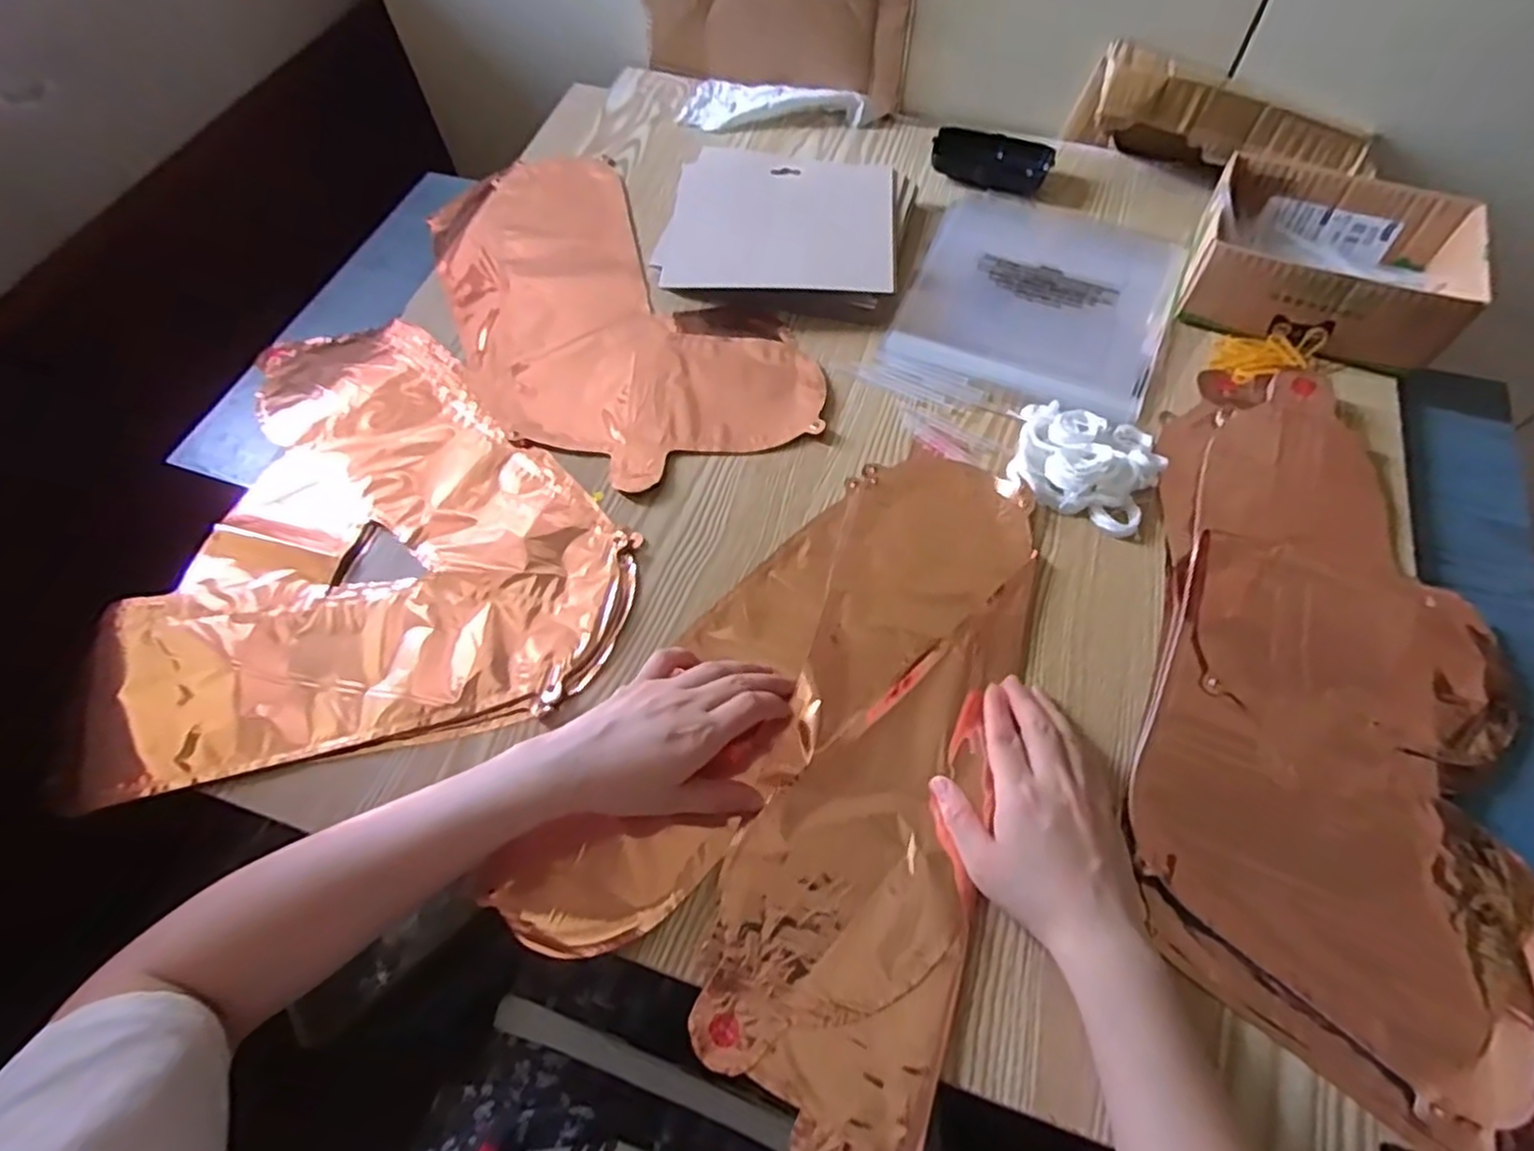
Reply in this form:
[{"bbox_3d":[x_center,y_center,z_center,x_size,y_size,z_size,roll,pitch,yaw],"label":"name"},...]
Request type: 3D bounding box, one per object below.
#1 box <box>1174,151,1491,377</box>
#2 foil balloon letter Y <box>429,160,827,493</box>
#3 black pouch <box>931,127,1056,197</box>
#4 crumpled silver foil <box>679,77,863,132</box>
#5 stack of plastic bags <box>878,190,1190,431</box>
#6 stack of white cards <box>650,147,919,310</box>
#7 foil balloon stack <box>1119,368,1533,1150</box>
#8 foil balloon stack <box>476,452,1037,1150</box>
[{"bbox_3d":[0.432,-0.243,0.574,0.184,0.067,0.141,21,63,14],"label":"box"},{"bbox_3d":[-0.155,-0.231,0.630,0.219,0.012,0.434,-34,65,-15],"label":"foil balloon letter Y"},{"bbox_3d":[0.210,-0.386,0.686,0.108,0.022,0.060,8,62,7],"label":"black pouch"},{"bbox_3d":[0.007,-0.487,0.752,0.183,0.028,0.070,5,62,5],"label":"crumpled silver foil"},{"bbox_3d":[0.228,-0.236,0.615,0.203,0.019,0.220,20,64,13],"label":"stack of plastic bags"},{"bbox_3d":[0.014,-0.298,0.638,0.204,0.033,0.176,9,62,7],"label":"stack of white cards"},{"bbox_3d":[0.346,0.059,0.441,0.215,0.034,0.444,15,63,10],"label":"foil balloon stack"},{"bbox_3d":[0.057,0.094,0.457,0.239,0.037,0.401,30,64,17],"label":"foil balloon stack"}]

